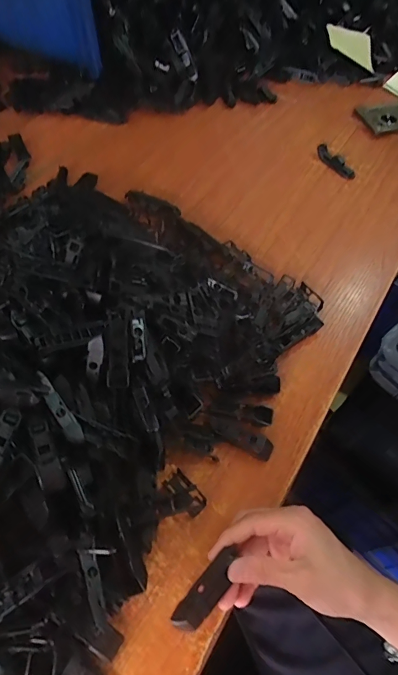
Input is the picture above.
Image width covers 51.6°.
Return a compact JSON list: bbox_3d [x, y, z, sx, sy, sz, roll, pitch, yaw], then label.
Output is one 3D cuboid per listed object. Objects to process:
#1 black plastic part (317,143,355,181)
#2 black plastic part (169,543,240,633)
[{"bbox_3d":[0.202,-0.261,0.609,0.019,0.013,0.075,-29,62,-18],"label":"black plastic part"},{"bbox_3d":[0.006,0.185,0.301,0.019,0.005,0.060,36,65,20],"label":"black plastic part"}]

